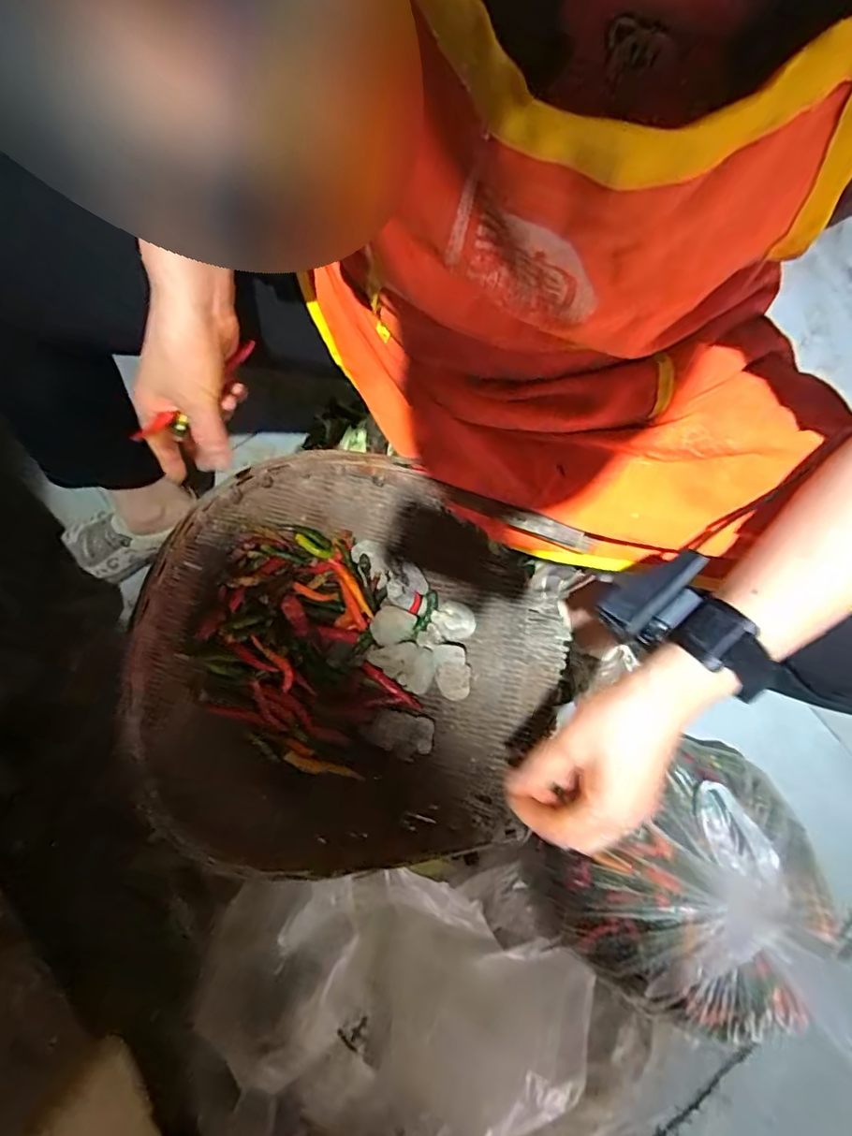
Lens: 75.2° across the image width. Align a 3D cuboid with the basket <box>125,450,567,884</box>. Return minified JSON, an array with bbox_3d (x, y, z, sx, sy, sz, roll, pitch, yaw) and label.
[{"bbox_3d":[-0.058,0.072,0.456,0.325,0.072,0.316,-3,78,-5],"label":"basket"}]

